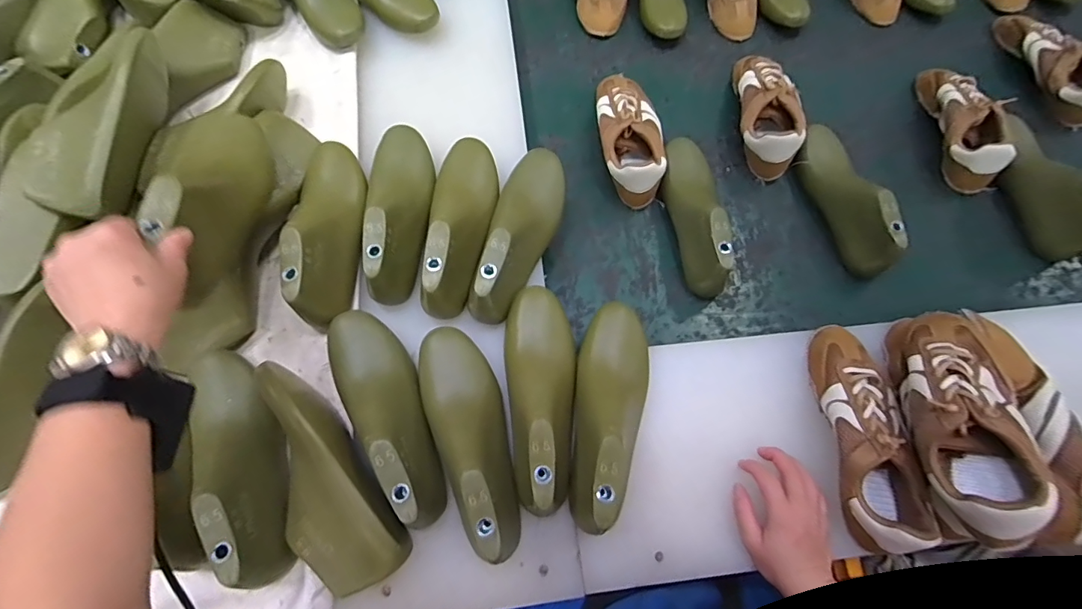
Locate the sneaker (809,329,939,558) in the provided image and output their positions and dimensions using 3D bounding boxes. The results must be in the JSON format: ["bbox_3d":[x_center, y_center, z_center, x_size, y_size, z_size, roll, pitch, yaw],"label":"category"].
[{"bbox_3d":[0.342,0.132,0.486,0.079,0.072,0.230,3,70,0],"label":"sneaker"}]

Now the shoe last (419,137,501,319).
[{"bbox_3d":[-0.094,-0.111,0.543,0.073,0.080,0.246,1,70,-1],"label":"shoe last"}]

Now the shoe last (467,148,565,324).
[{"bbox_3d":[-0.023,-0.093,0.534,0.077,0.072,0.236,14,70,4],"label":"shoe last"}]

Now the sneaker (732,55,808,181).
[{"bbox_3d":[0.344,-0.297,0.694,0.096,0.072,0.210,9,70,2],"label":"sneaker"}]

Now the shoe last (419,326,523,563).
[{"bbox_3d":[-0.071,0.129,0.466,0.077,0.085,0.237,-18,59,-8],"label":"shoe last"}]

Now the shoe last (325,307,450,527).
[{"bbox_3d":[-0.154,0.102,0.459,0.074,0.070,0.240,-27,73,-11],"label":"shoe last"}]

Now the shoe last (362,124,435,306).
[{"bbox_3d":[-0.166,-0.119,0.542,0.068,0.078,0.231,-4,70,-2],"label":"shoe last"}]

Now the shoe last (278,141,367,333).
[{"bbox_3d":[-0.245,-0.089,0.526,0.072,0.072,0.227,-7,70,-4],"label":"shoe last"}]

